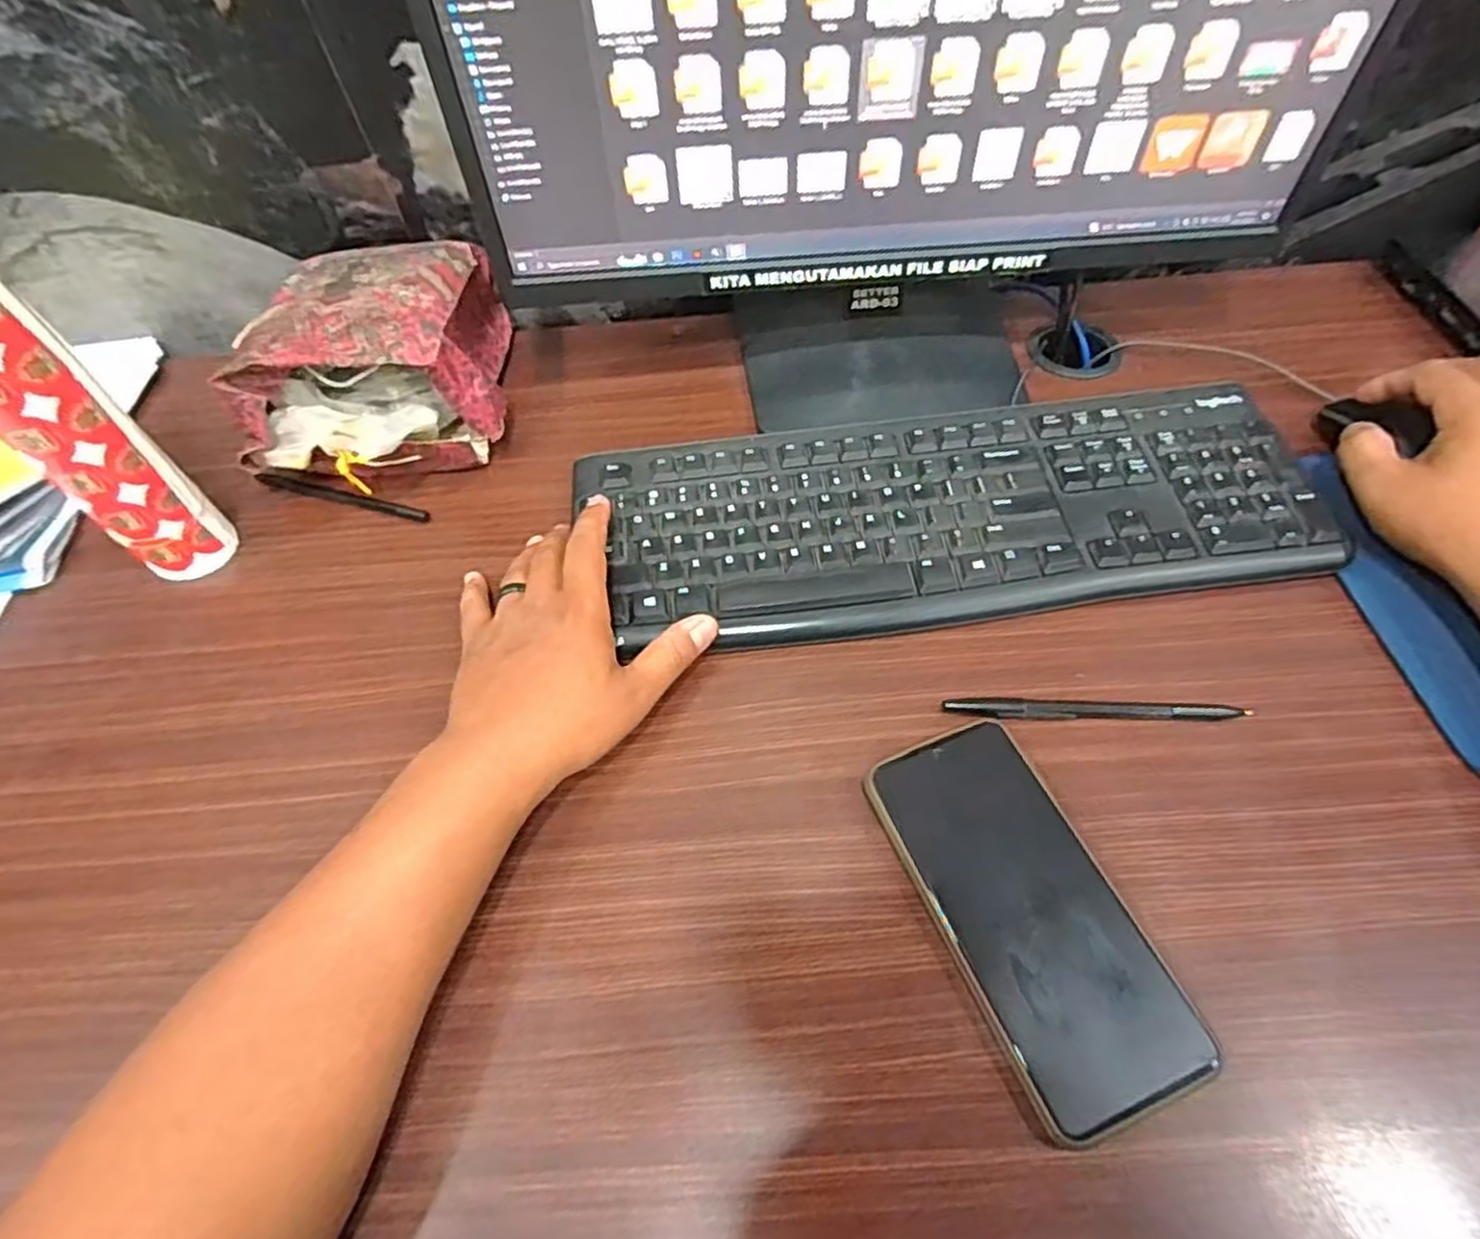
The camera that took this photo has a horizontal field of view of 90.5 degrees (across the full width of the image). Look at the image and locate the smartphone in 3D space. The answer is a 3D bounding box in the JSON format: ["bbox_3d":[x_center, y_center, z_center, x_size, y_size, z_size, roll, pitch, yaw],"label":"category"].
[{"bbox_3d":[0.127,0.127,0.325,0.078,0.016,0.163,-21,59,-10],"label":"smartphone"}]

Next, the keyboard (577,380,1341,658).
[{"bbox_3d":[0.123,-0.066,0.444,0.410,0.016,0.147,-6,58,0],"label":"keyboard"}]

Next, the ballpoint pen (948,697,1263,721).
[{"bbox_3d":[0.183,0.046,0.378,0.149,0.007,0.013,-1,58,3],"label":"ballpoint pen"}]

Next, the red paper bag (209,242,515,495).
[{"bbox_3d":[-0.245,-0.171,0.499,0.158,0.093,0.175,-7,58,-1],"label":"red paper bag"}]

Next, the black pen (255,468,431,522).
[{"bbox_3d":[-0.267,-0.085,0.496,0.132,0.007,0.015,13,60,11],"label":"black pen"}]

